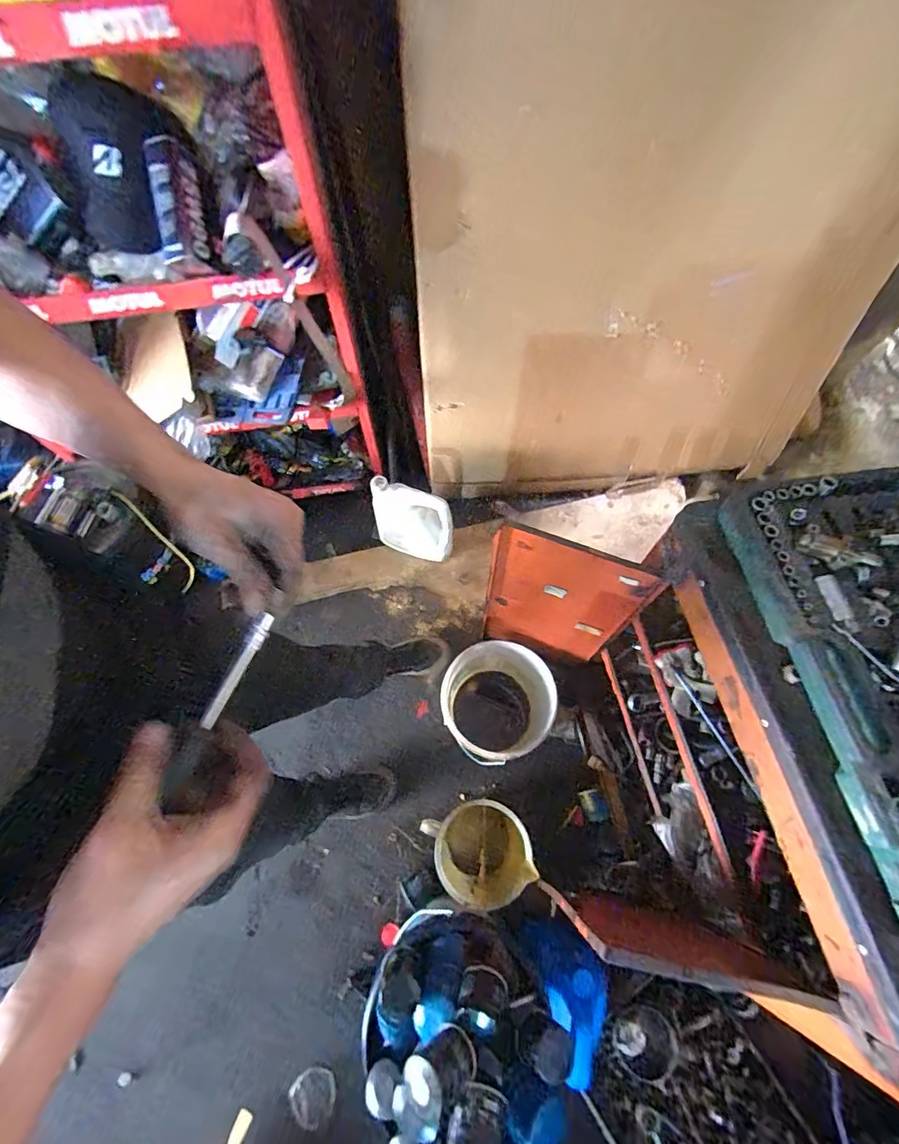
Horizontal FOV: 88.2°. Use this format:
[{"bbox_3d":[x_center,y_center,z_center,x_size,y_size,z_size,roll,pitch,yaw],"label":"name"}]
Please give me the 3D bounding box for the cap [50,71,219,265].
[{"bbox_3d":[-0.542,-0.666,0.797,0.234,0.252,0.168,1,41,7],"label":"cap"}]

